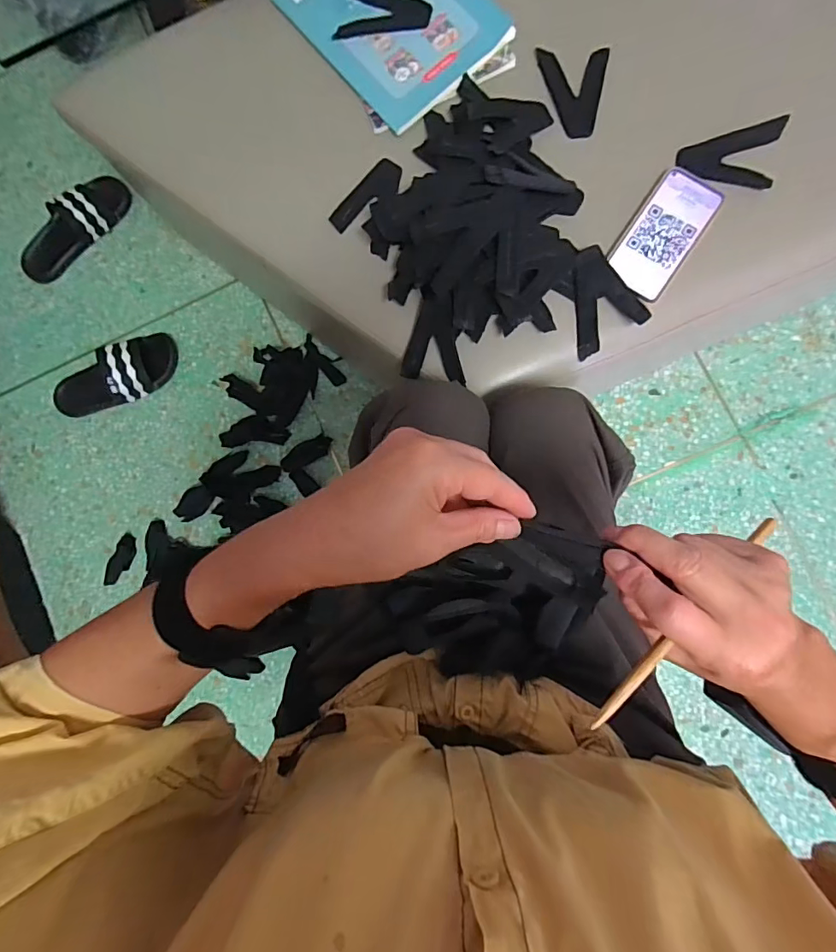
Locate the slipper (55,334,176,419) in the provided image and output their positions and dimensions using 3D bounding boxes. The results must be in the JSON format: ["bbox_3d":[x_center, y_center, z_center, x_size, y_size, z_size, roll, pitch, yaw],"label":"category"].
[{"bbox_3d":[-0.584,-0.188,0.921,0.251,0.059,0.102,-30,84,0],"label":"slipper"}]

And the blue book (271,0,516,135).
[{"bbox_3d":[-0.034,-0.560,0.580,0.188,0.014,0.254,-41,82,0],"label":"blue book"}]

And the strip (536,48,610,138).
[{"bbox_3d":[0.180,-0.452,0.566,0.078,0.009,0.103,4,87,6],"label":"strip"}]

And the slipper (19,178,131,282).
[{"bbox_3d":[-0.684,-0.494,0.952,0.257,0.055,0.084,-42,84,-2],"label":"slipper"}]

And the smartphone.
[{"bbox_3d":[0.279,-0.276,0.544,0.073,0.007,0.149,33,88,7],"label":"smartphone"}]

